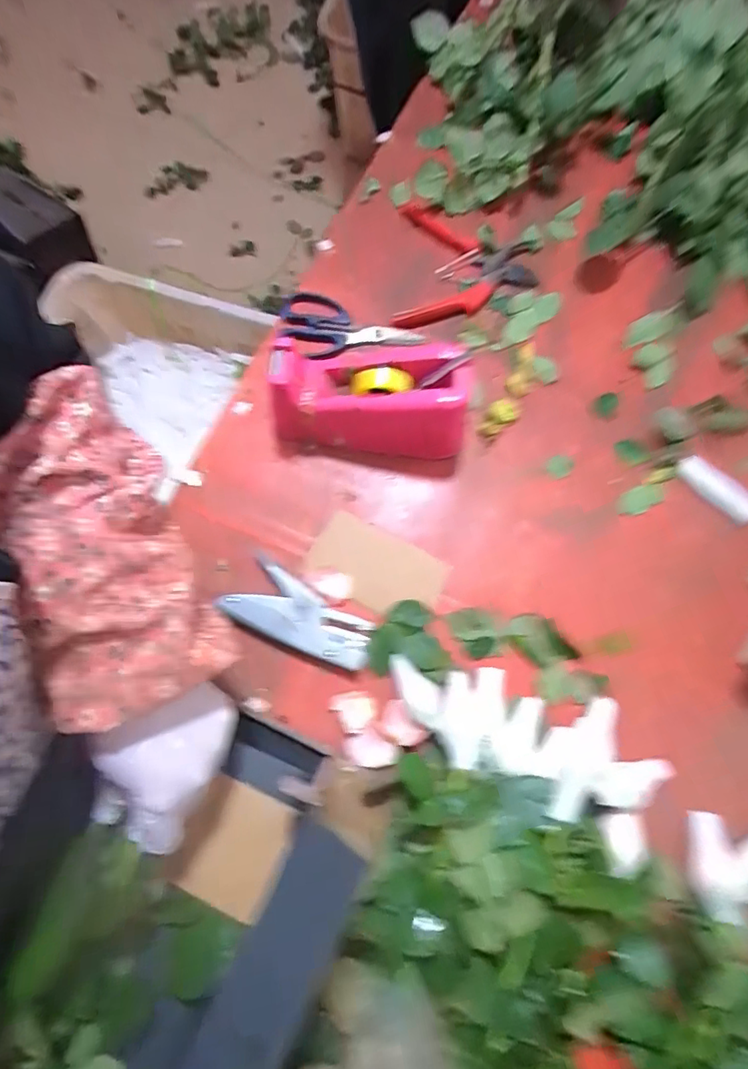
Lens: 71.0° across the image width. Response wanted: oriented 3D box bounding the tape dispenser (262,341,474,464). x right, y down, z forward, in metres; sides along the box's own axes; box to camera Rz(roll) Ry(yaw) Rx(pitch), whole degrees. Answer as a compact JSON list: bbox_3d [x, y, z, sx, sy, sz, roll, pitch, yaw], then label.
[{"bbox_3d":[-0.006,-0.137,0.527,0.194,0.099,0.082,4,77,3],"label":"tape dispenser"}]

